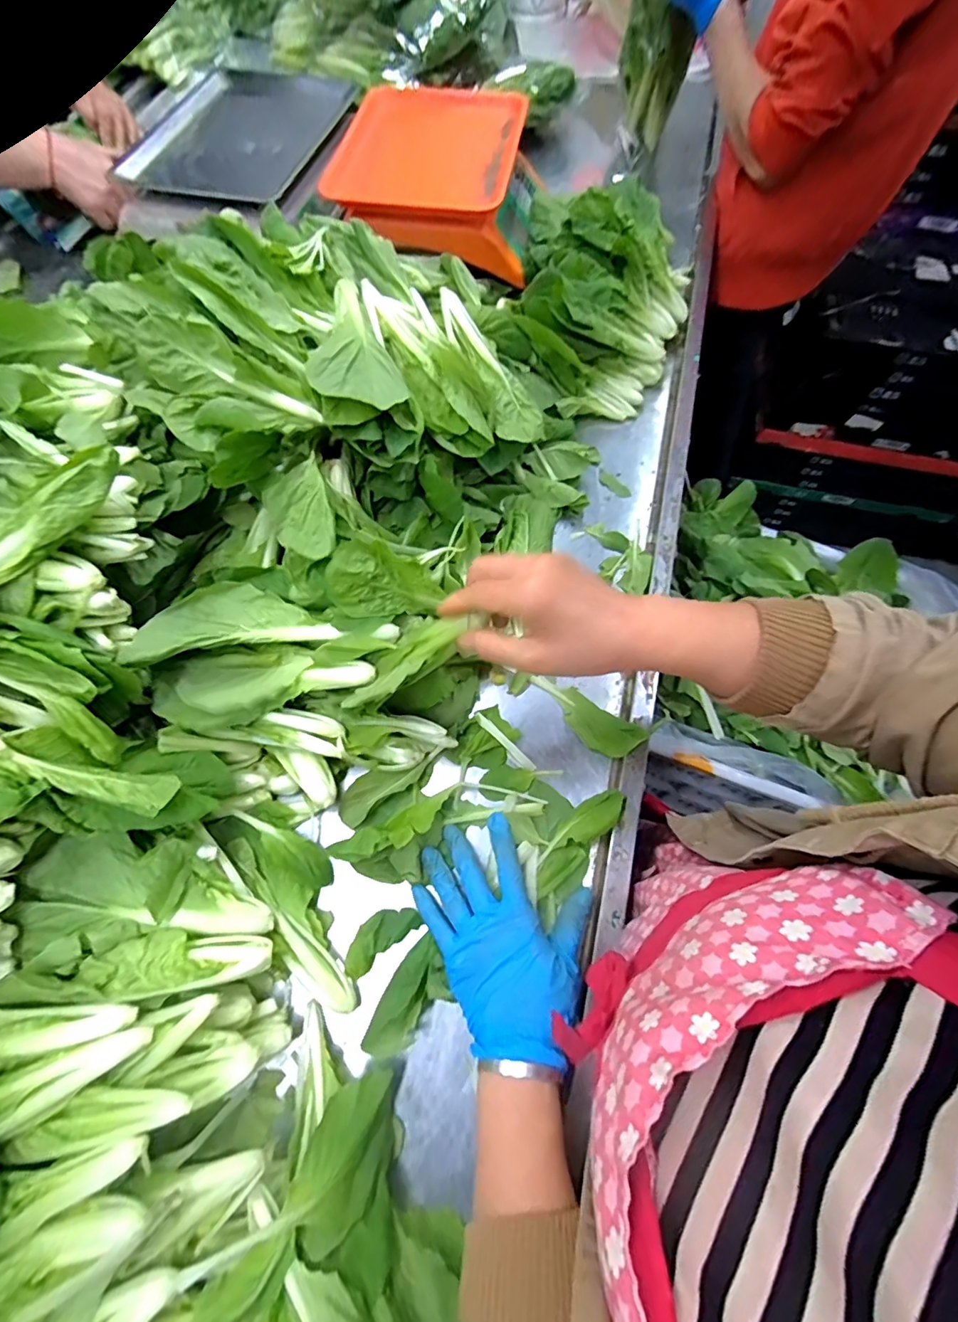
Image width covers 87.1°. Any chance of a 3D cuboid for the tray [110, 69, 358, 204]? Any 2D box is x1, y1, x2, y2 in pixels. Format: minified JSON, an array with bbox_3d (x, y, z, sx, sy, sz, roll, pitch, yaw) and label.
[{"bbox_3d":[-0.331,-0.732,0.694,0.234,0.019,0.293,17,68,6],"label":"tray"}]

